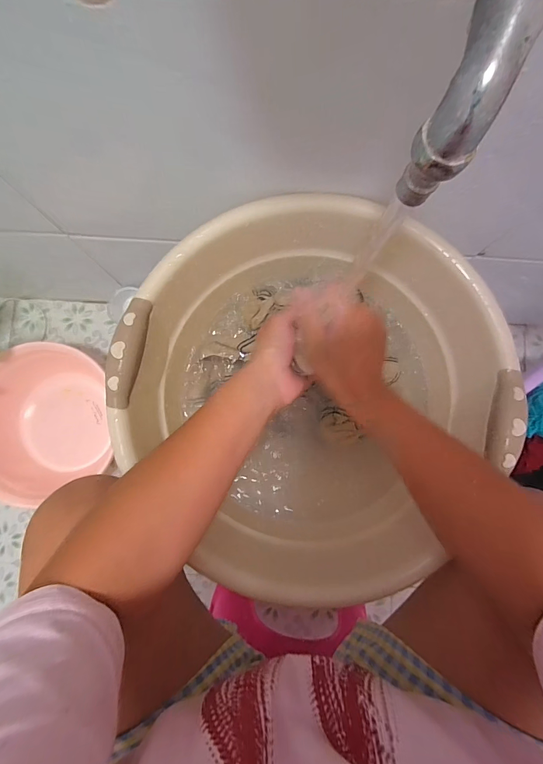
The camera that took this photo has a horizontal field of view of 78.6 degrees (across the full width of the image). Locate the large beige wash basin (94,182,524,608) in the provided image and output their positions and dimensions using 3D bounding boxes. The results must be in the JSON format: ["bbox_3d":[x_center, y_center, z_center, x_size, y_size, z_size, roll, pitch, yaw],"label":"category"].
[{"bbox_3d":[0.043,-0.002,0.400,0.378,0.138,0.389,0,85,-1],"label":"large beige wash basin"}]

